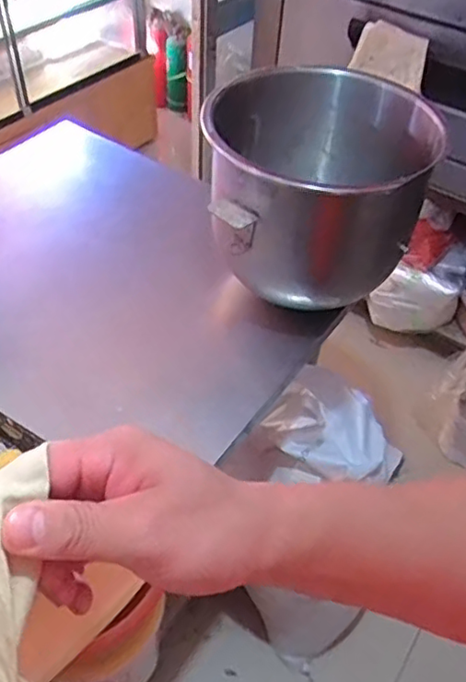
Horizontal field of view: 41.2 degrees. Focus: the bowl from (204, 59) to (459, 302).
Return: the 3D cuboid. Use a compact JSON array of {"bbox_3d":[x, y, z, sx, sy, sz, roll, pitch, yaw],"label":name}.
[{"bbox_3d":[0.127,-0.237,0.986,0.338,0.268,0.338,2,47,-2],"label":"bowl"}]

